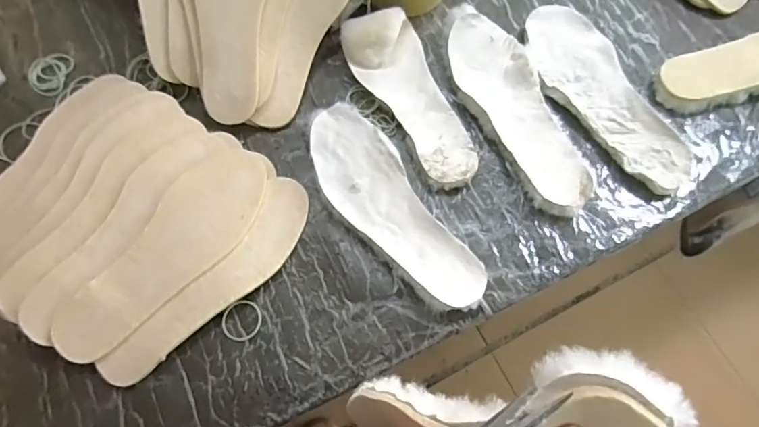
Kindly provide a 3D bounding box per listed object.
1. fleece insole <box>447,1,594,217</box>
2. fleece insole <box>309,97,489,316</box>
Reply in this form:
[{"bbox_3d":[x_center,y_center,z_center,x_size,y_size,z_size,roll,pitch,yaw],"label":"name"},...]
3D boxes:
[{"bbox_3d":[0.155,-0.123,0.599,0.088,0.028,0.279,-18,71,-4],"label":"fleece insole"},{"bbox_3d":[0.006,-0.010,0.553,0.092,0.017,0.274,-31,73,-9],"label":"fleece insole"}]

